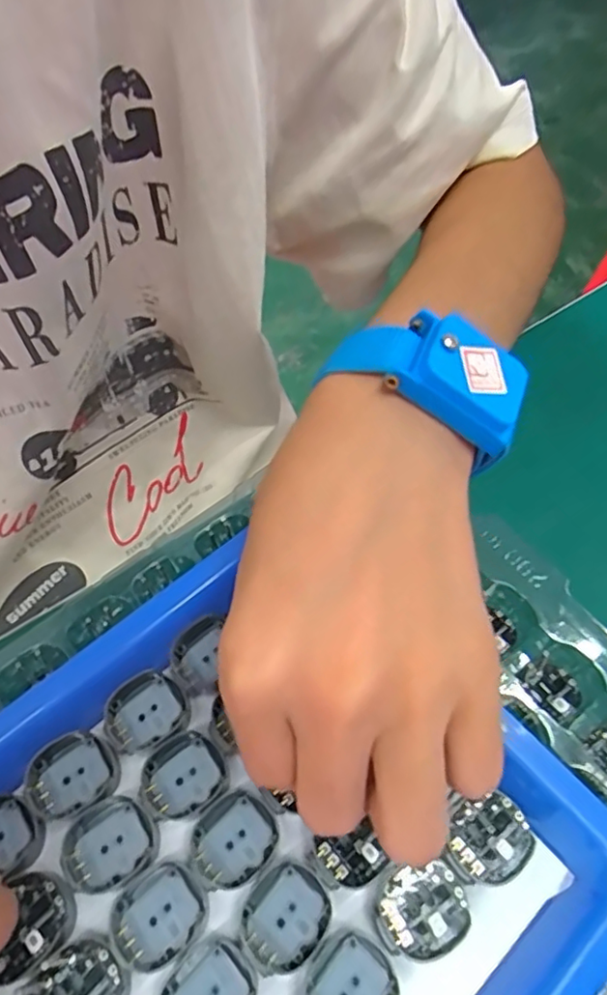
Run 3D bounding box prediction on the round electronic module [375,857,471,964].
[{"bbox_3d":[0.037,0.130,0.186,0.029,0.010,0.025,-36,67,-20],"label":"round electronic module"}]

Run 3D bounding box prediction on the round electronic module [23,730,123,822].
[{"bbox_3d":[-0.081,0.096,0.206,0.029,0.004,0.027,-36,67,-19],"label":"round electronic module"}]

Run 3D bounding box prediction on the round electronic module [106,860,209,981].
[{"bbox_3d":[-0.045,0.131,0.185,0.028,0.004,0.026,0,60,-1],"label":"round electronic module"}]

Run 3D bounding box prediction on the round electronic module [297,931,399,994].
[{"bbox_3d":[0.013,0.149,0.177,0.029,0.005,0.026,-37,67,-20],"label":"round electronic module"}]

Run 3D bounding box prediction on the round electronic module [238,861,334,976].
[{"bbox_3d":[-0.006,0.132,0.186,0.028,0.004,0.024,-37,67,-20],"label":"round electronic module"}]

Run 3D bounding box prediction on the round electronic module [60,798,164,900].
[{"bbox_3d":[-0.064,0.115,0.195,0.030,0.004,0.026,-28,64,-16],"label":"round electronic module"}]

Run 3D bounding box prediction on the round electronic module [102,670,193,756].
[{"bbox_3d":[-0.057,0.078,0.216,0.029,0.004,0.026,-34,66,-19],"label":"round electronic module"}]

